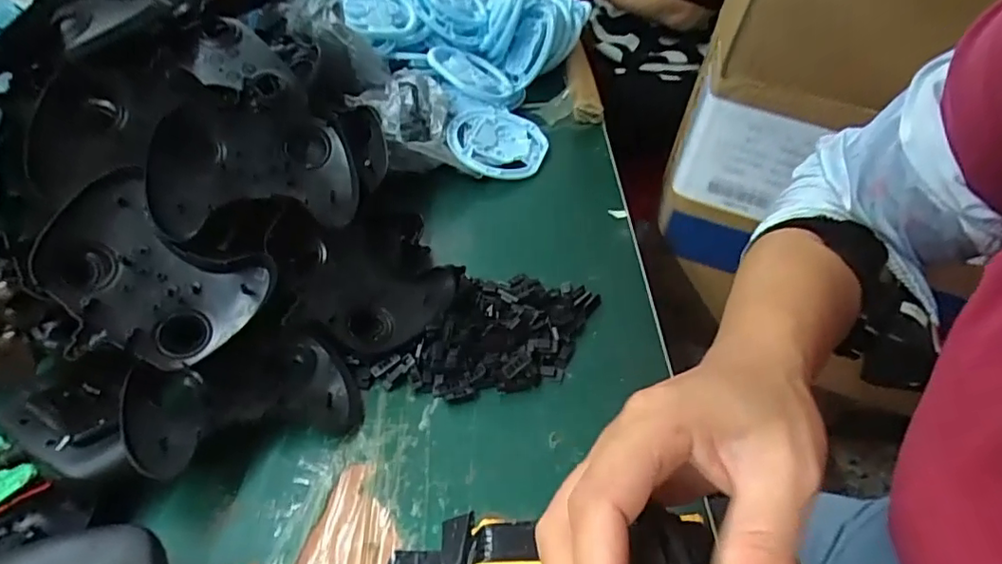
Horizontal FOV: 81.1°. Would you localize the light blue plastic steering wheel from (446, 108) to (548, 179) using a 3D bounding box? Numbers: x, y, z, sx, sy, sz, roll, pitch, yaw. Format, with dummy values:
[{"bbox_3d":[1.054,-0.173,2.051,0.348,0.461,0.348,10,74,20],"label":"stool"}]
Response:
[{"bbox_3d":[-0.004,-0.146,0.597,0.103,0.009,0.105,8,53,-11],"label":"light blue plastic steering wheel"}]

